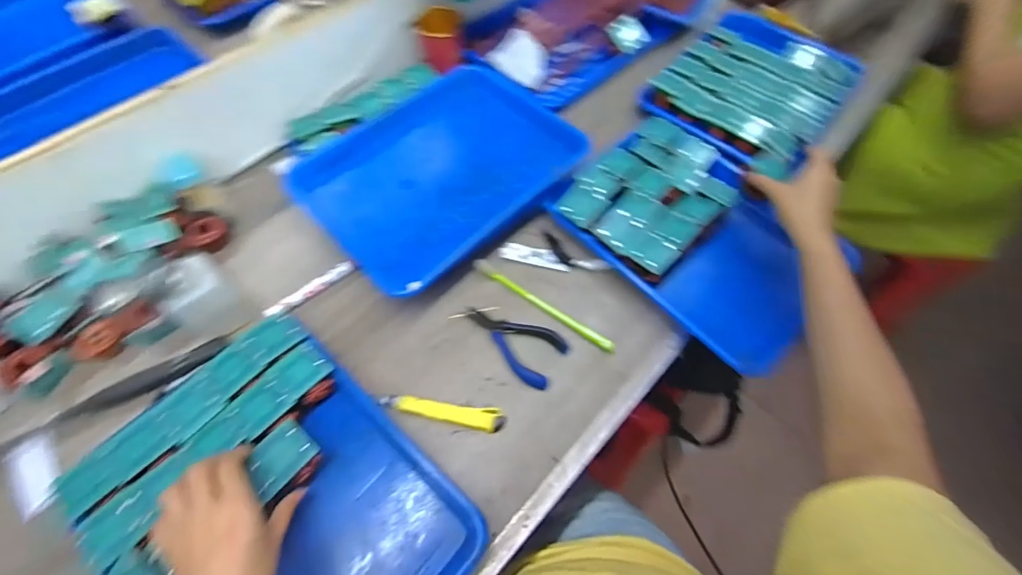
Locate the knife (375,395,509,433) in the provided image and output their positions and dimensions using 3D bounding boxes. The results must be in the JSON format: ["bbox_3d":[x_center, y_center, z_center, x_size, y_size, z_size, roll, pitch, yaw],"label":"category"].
[{"bbox_3d":[-0.070,0.127,0.450,0.127,0.008,0.023,12,62,4],"label":"knife"}]

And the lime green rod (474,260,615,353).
[{"bbox_3d":[0.036,0.018,0.505,0.191,0.008,0.012,33,66,14],"label":"lime green rod"}]

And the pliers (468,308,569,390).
[{"bbox_3d":[0.005,0.056,0.490,0.121,0.010,0.062,39,67,17],"label":"pliers"}]

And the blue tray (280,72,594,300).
[{"bbox_3d":[-0.091,-0.160,0.565,0.339,0.033,0.247,-36,69,-19],"label":"blue tray"}]

